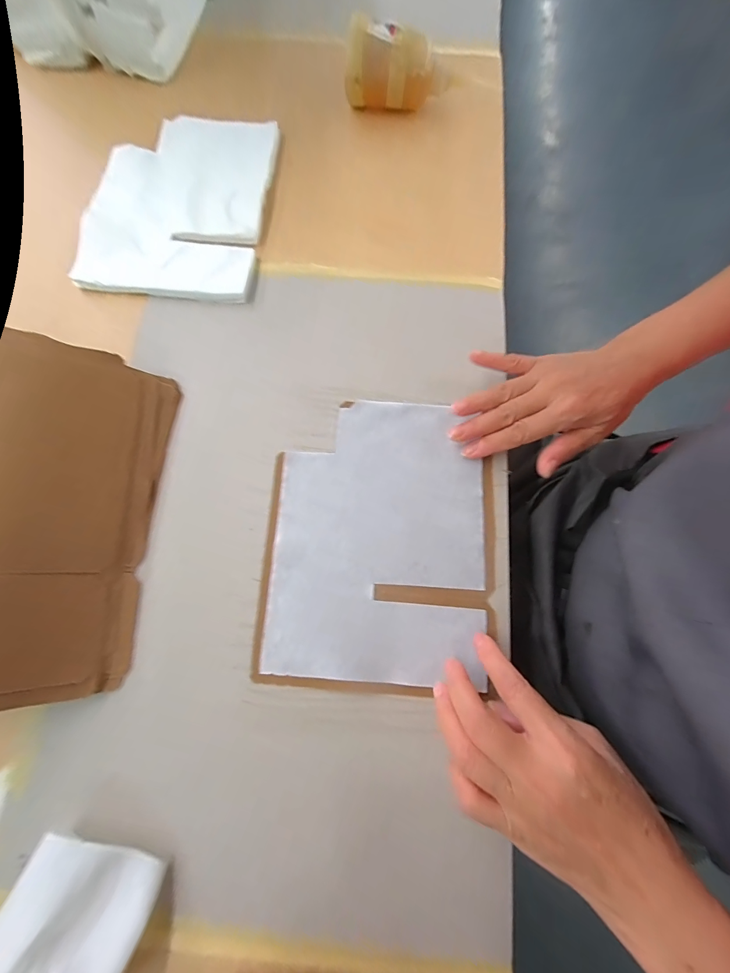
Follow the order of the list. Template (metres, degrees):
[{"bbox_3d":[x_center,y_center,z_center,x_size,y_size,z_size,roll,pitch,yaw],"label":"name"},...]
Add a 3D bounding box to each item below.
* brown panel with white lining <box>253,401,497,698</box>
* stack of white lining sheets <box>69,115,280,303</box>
[{"bbox_3d":[0.013,0.040,0.303,0.189,0.007,0.238,4,77,0],"label":"brown panel with white lining"},{"bbox_3d":[-0.198,-0.308,0.382,0.175,0.014,0.232,5,77,0],"label":"stack of white lining sheets"}]

